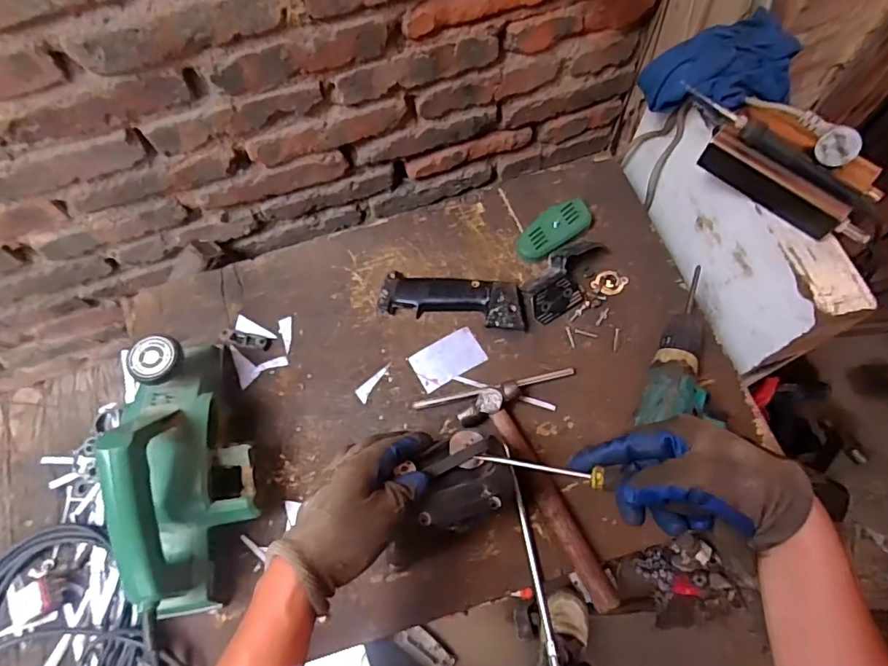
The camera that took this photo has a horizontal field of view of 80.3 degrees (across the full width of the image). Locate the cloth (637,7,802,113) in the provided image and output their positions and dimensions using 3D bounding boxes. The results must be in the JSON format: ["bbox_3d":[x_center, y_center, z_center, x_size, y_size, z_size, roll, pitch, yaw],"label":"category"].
[{"bbox_3d":[0.302,-0.280,0.578,0.144,0.077,0.100,6,68,5],"label":"cloth"}]

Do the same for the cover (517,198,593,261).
[{"bbox_3d":[0.140,-0.130,0.667,0.104,0.022,0.045,-38,71,-12],"label":"cover"}]

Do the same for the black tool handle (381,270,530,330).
[{"bbox_3d":[0.012,-0.040,0.640,0.176,0.020,0.058,8,68,6],"label":"black tool handle"}]

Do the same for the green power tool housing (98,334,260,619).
[{"bbox_3d":[-0.257,0.126,0.524,0.104,0.159,0.265,-17,68,-4],"label":"green power tool housing"}]

